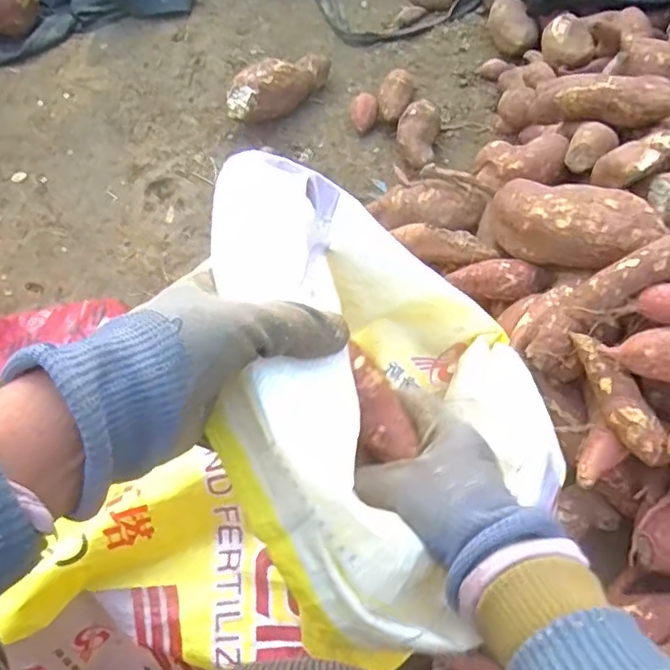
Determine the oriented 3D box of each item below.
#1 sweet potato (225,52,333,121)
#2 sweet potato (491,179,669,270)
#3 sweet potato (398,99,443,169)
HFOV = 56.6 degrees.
[{"bbox_3d":[-0.098,-0.433,1.086,0.086,0.085,0.222,25,61,20],"label":"sweet potato"},{"bbox_3d":[0.242,-0.116,0.649,0.075,0.066,0.199,-41,35,-21],"label":"sweet potato"},{"bbox_3d":[0.130,-0.311,0.984,0.064,0.068,0.115,10,57,11],"label":"sweet potato"}]

